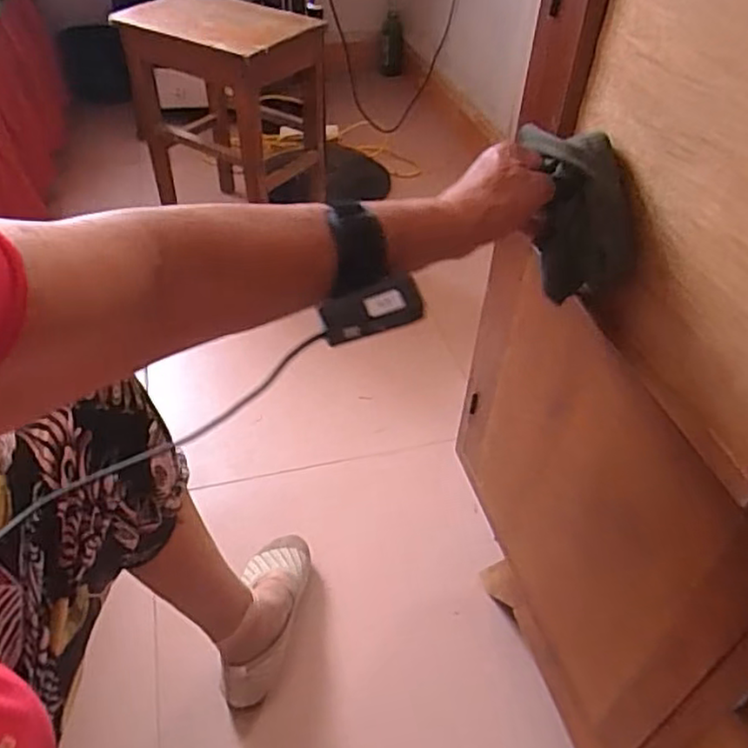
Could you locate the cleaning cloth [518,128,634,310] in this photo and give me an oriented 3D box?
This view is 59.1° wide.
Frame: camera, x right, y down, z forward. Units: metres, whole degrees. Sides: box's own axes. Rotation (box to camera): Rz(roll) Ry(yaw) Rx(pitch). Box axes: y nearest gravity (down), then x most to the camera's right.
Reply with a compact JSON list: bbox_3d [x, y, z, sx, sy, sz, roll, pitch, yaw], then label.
[{"bbox_3d":[0.161,-0.124,0.535,0.044,0.122,0.122,-13,44,-17],"label":"cleaning cloth"}]

